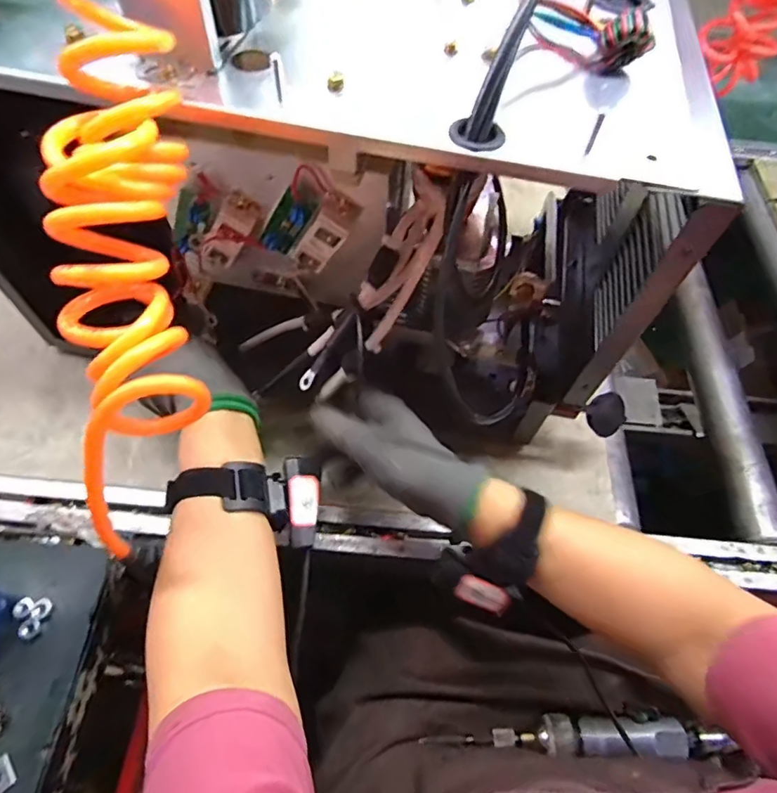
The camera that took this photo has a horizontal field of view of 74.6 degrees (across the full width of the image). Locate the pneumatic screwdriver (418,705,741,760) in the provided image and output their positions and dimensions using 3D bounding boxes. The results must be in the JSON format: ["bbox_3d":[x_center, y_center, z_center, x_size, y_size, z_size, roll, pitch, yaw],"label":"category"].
[{"bbox_3d":[0.177,0.319,0.484,0.230,0.033,0.045,3,60,-2],"label":"pneumatic screwdriver"}]

